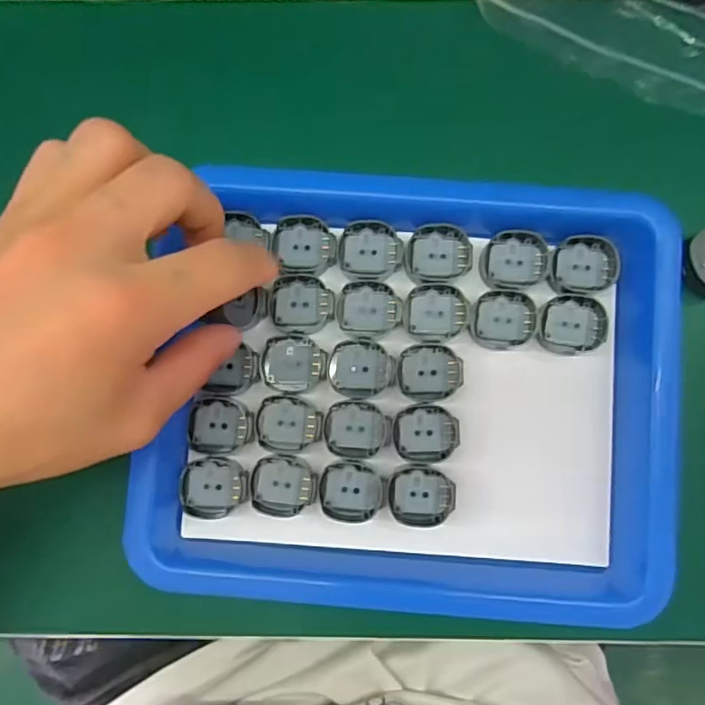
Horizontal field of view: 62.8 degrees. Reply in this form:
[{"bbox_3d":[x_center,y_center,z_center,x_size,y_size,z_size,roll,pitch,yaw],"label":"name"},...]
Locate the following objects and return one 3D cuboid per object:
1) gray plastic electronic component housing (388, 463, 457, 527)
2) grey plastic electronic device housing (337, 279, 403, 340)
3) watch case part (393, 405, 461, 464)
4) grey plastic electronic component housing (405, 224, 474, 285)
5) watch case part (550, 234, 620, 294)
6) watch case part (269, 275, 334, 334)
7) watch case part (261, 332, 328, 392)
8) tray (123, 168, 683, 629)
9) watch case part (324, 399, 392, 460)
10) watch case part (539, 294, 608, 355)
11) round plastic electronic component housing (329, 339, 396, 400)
[{"bbox_3d":[0.030,0.061,0.243,0.028,0.004,0.025,0,84,2],"label":"gray plastic electronic component housing"},{"bbox_3d":[0.008,-0.019,0.250,0.027,0.004,0.025,2,84,3],"label":"grey plastic electronic device housing"},{"bbox_3d":[0.032,0.035,0.245,0.027,0.004,0.024,1,84,2],"label":"watch case part"},{"bbox_3d":[0.038,-0.043,0.252,0.028,0.004,0.025,4,84,3],"label":"grey plastic electronic component housing"},{"bbox_3d":[0.102,-0.038,0.252,0.029,0.005,0.024,-1,84,2],"label":"watch case part"},{"bbox_3d":[-0.022,-0.021,0.252,0.028,0.004,0.026,5,84,3],"label":"watch case part"},{"bbox_3d":[-0.025,0.005,0.250,0.027,0.004,0.025,3,84,3],"label":"watch case part"},{"bbox_3d":[0.027,0.014,0.247,0.208,0.028,0.188,5,84,3],"label":"tray"},{"bbox_3d":[0.002,0.033,0.247,0.027,0.004,0.025,1,84,2],"label":"watch case part"},{"bbox_3d":[0.096,-0.012,0.252,0.028,0.008,0.025,1,84,2],"label":"watch case part"},{"bbox_3d":[0.004,0.007,0.248,0.028,0.004,0.025,3,84,3],"label":"round plastic electronic component housing"}]

